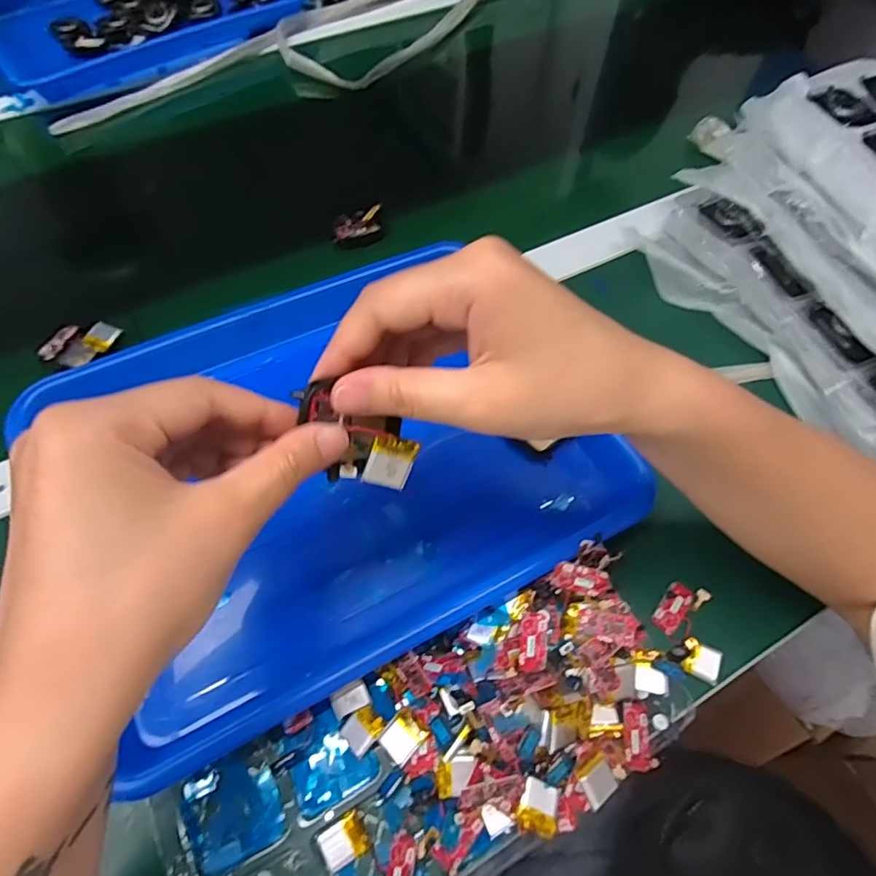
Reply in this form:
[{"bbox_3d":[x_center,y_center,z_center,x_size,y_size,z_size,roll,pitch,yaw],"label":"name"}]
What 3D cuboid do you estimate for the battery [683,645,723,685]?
[{"bbox_3d":[0.150,0.126,0.304,0.018,0.004,0.019,24,62,11],"label":"battery"}]

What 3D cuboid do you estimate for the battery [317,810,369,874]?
[{"bbox_3d":[-0.046,0.194,0.261,0.020,0.006,0.019,-24,64,-14],"label":"battery"}]

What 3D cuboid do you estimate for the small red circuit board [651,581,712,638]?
[{"bbox_3d":[0.143,0.100,0.319,0.022,0.006,0.035,35,65,17],"label":"small red circuit board"}]

